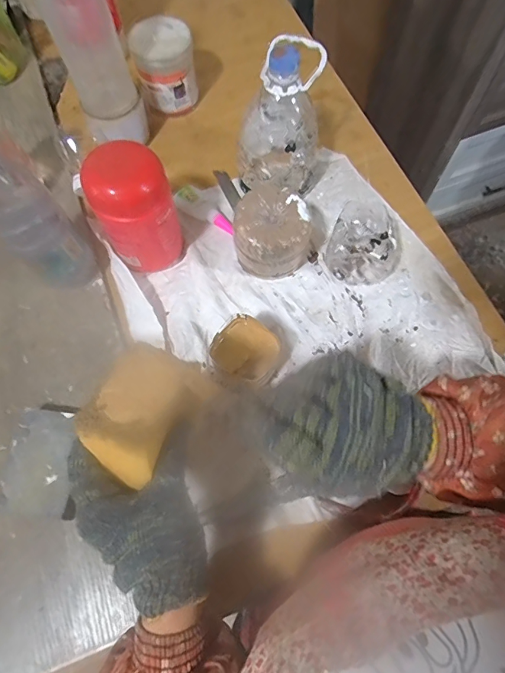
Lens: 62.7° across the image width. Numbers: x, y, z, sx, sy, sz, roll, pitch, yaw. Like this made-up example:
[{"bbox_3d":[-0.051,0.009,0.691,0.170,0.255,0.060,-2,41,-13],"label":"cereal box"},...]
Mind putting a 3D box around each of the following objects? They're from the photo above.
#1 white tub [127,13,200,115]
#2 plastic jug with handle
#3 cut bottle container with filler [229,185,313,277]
[{"bbox_3d":[-0.121,-0.375,0.576,0.083,0.081,0.077,-17,69,-6],"label":"white tub"},{"bbox_3d":[0.036,-0.251,0.488,0.095,0.158,0.111,11,69,4],"label":"plastic jug with handle"},{"bbox_3d":[0.027,-0.120,0.482,0.084,0.082,0.101,26,71,10],"label":"cut bottle container with filler"}]

